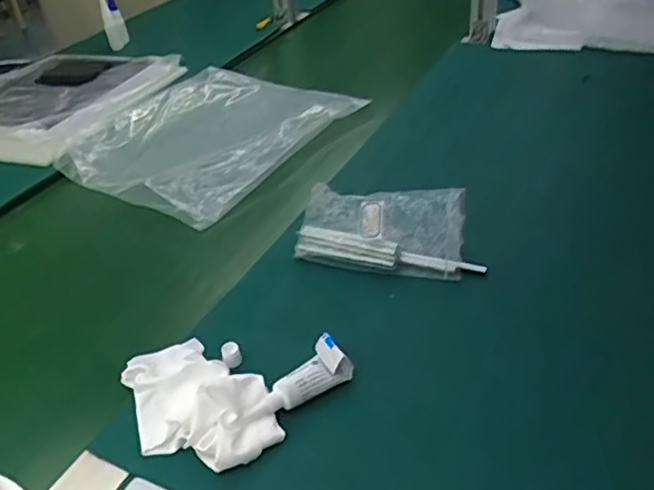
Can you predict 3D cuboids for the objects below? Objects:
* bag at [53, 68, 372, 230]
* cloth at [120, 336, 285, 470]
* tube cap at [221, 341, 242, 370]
[{"bbox_3d":[-0.185,-0.180,0.942,0.333,0.032,0.388,19,42,29],"label":"bag"},{"bbox_3d":[-0.111,0.125,0.505,0.149,0.033,0.093,23,44,34],"label":"cloth"},{"bbox_3d":[-0.085,0.099,0.549,0.016,0.018,0.020,-12,36,-9],"label":"tube cap"}]

